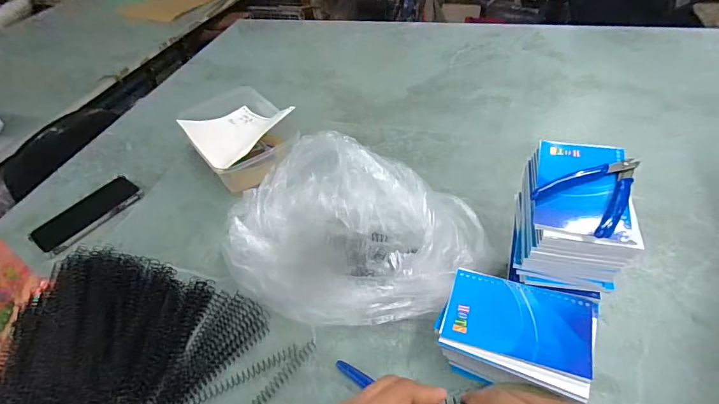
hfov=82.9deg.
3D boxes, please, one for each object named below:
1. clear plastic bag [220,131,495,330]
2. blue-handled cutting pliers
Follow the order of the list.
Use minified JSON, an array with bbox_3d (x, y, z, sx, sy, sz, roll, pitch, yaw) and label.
[{"bbox_3d":[-0.019,0.045,0.516,0.284,0.118,0.230,28,54,30],"label":"clear plastic bag"},{"bbox_3d":[0.228,-0.016,0.392,0.105,0.013,0.071,-35,51,-24],"label":"blue-handled cutting pliers"}]

